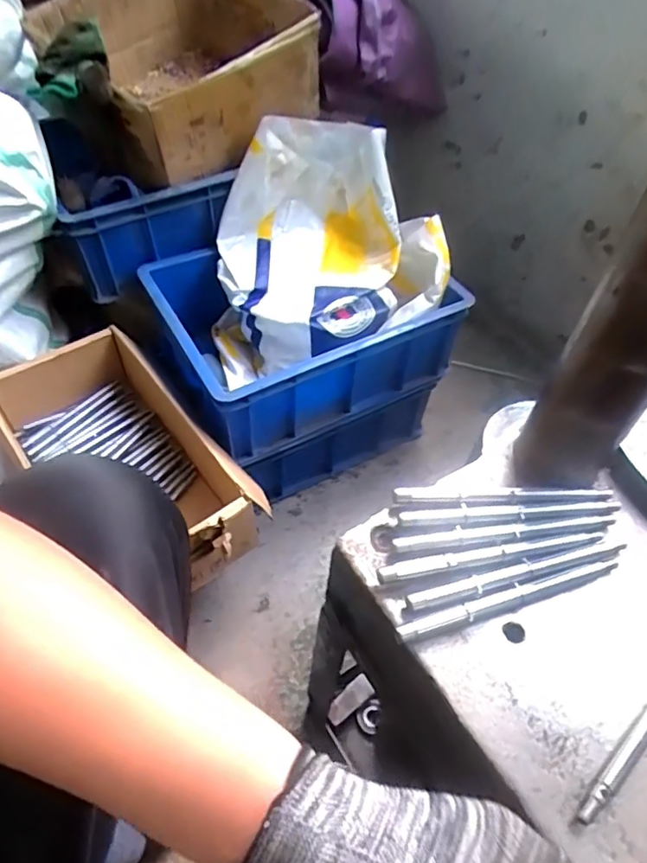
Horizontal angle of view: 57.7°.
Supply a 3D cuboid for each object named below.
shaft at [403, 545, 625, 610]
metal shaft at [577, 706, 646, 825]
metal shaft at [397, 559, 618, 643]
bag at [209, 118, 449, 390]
[{"bbox_3d":[0.132,0.095,0.393,0.160,0.006,0.010,-11,54,-13],"label":"shaft"},{"bbox_3d":[0.196,0.162,0.347,0.162,0.010,0.008,-35,62,-27],"label":"metal shaft"},{"bbox_3d":[0.122,0.110,0.384,0.158,0.012,0.011,-13,54,-14],"label":"metal shaft"},{"bbox_3d":[-0.001,-0.253,0.854,0.321,0.254,0.269,-7,53,-10],"label":"bag"}]

